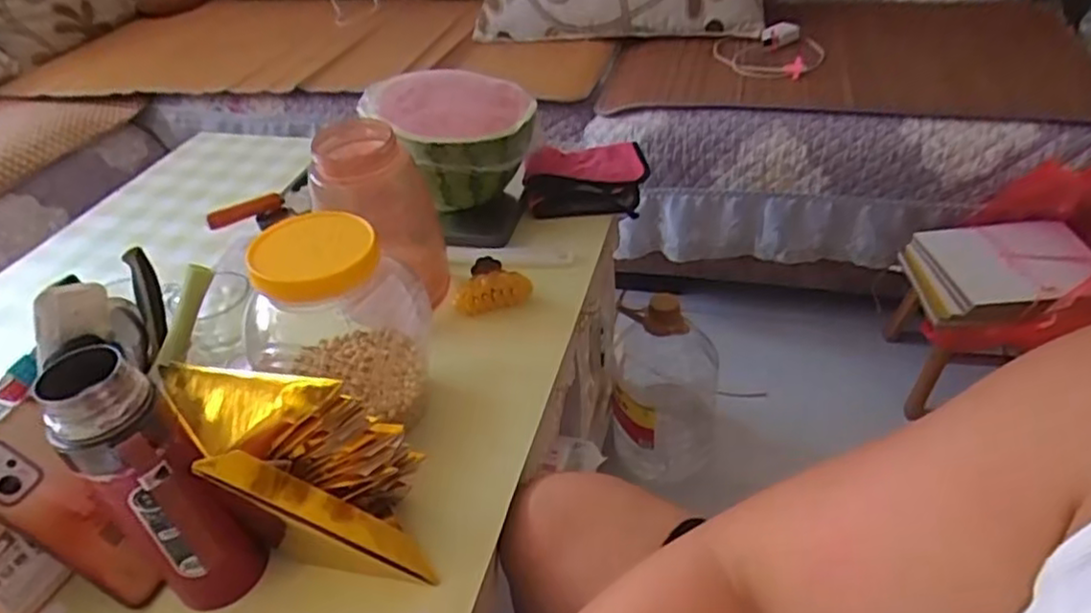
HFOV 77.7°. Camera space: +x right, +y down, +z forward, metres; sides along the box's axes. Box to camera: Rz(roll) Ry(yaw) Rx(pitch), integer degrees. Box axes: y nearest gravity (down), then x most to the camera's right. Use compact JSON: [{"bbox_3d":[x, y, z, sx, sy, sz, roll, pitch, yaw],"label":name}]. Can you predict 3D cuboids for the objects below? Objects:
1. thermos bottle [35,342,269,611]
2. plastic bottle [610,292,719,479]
[{"bbox_3d":[-0.248,0.127,0.451,0.071,0.215,0.064,28,49,34],"label":"thermos bottle"},{"bbox_3d":[0.188,0.122,1.077,0.165,0.334,0.161,-1,39,5],"label":"plastic bottle"}]

